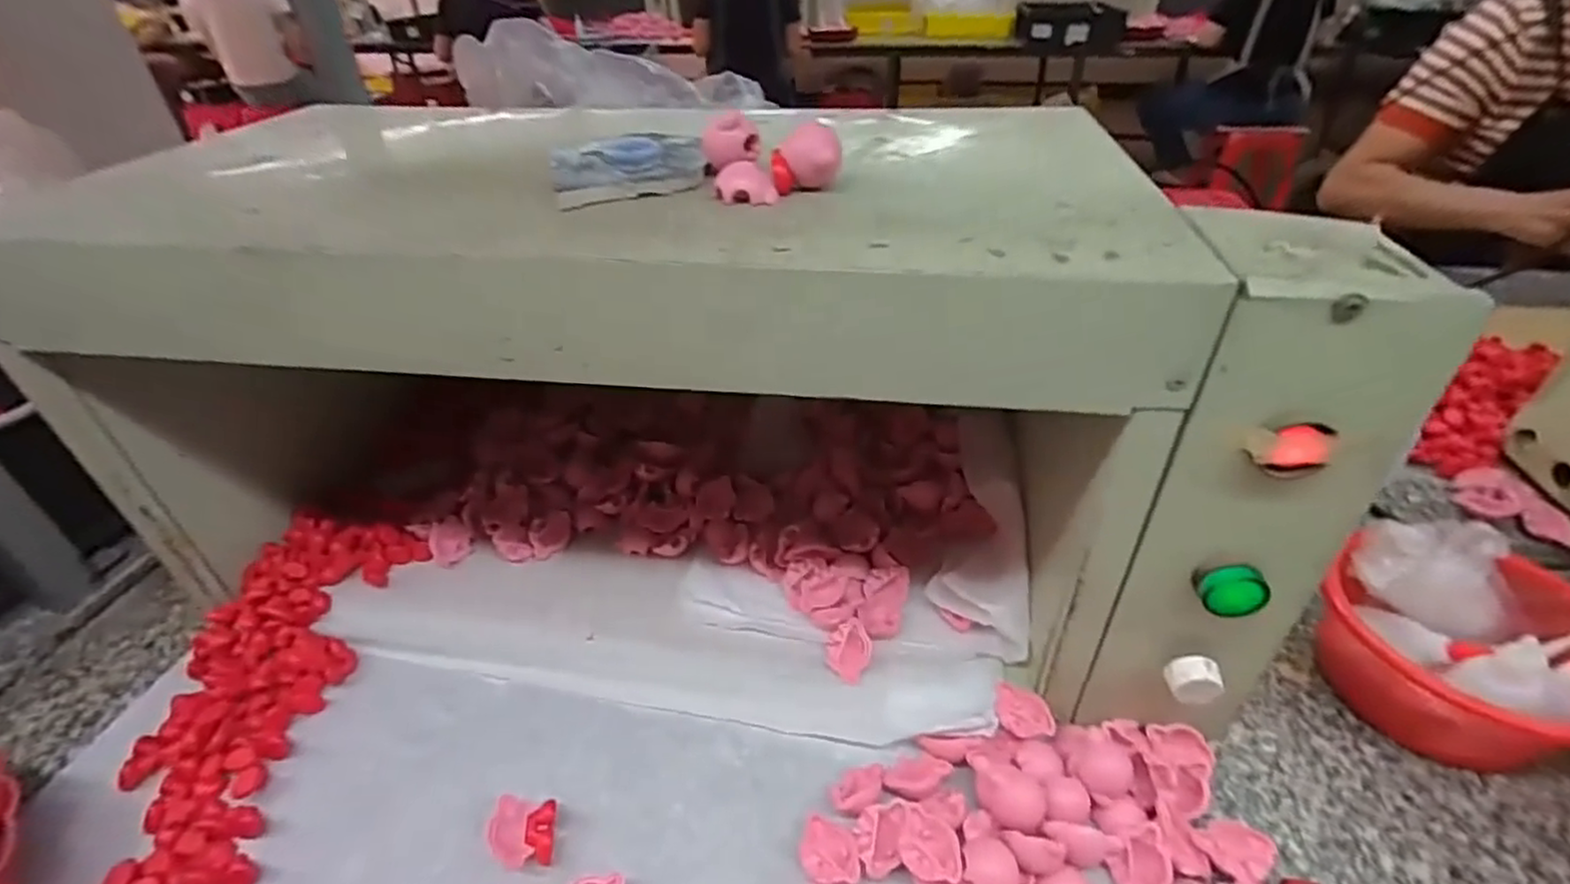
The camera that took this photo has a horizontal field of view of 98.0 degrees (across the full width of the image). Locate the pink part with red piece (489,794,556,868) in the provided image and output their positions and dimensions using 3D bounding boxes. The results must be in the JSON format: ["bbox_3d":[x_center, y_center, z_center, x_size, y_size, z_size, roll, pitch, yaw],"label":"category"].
[{"bbox_3d":[-0.140,0.209,0.366,0.032,0.016,0.037,-7,38,-6],"label":"pink part with red piece"}]

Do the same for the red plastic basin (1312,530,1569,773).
[{"bbox_3d":[0.391,0.136,0.396,0.149,0.078,0.125,13,40,19],"label":"red plastic basin"}]

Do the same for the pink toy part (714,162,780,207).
[{"bbox_3d":[-0.018,-0.120,0.318,0.028,0.014,0.019,-3,37,-3],"label":"pink toy part"}]

